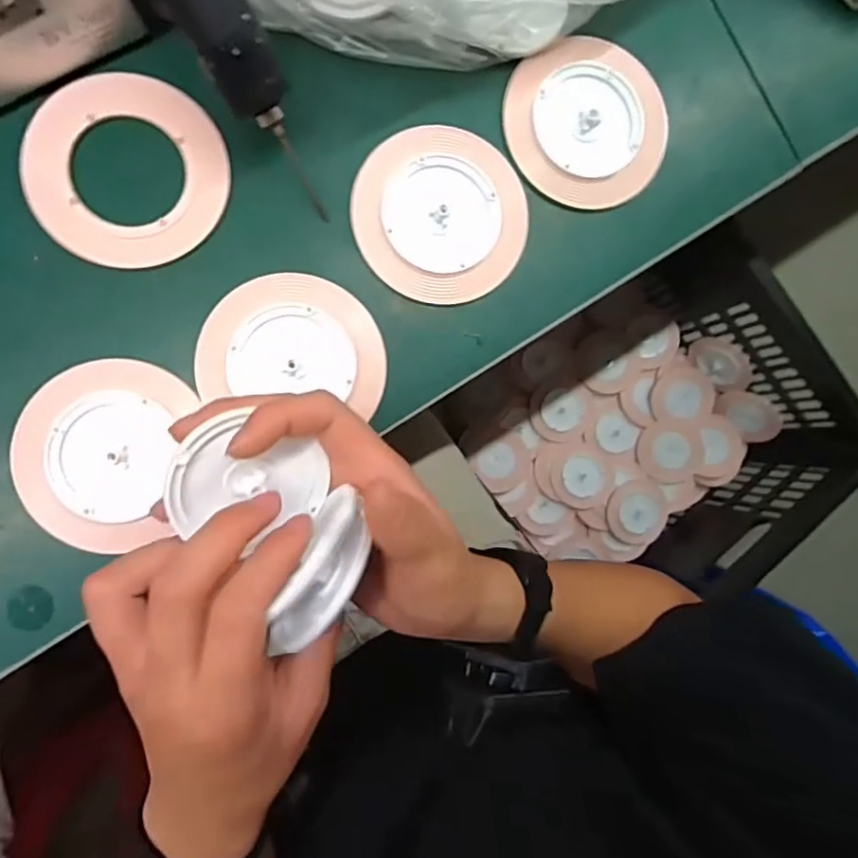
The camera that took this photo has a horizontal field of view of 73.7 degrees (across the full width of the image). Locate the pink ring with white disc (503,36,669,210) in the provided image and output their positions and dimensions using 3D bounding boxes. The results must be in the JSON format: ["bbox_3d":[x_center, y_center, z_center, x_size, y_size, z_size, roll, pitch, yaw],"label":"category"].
[{"bbox_3d":[0.096,-0.185,0.351,0.095,0.011,0.097,0,90,-8],"label":"pink ring with white disc"}]

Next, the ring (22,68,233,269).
[{"bbox_3d":[-0.164,-0.141,0.308,0.101,0.004,0.101,0,90,-8],"label":"ring"}]

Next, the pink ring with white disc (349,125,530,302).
[{"bbox_3d":[0.007,-0.124,0.332,0.095,0.004,0.100,0,90,-8],"label":"pink ring with white disc"}]

